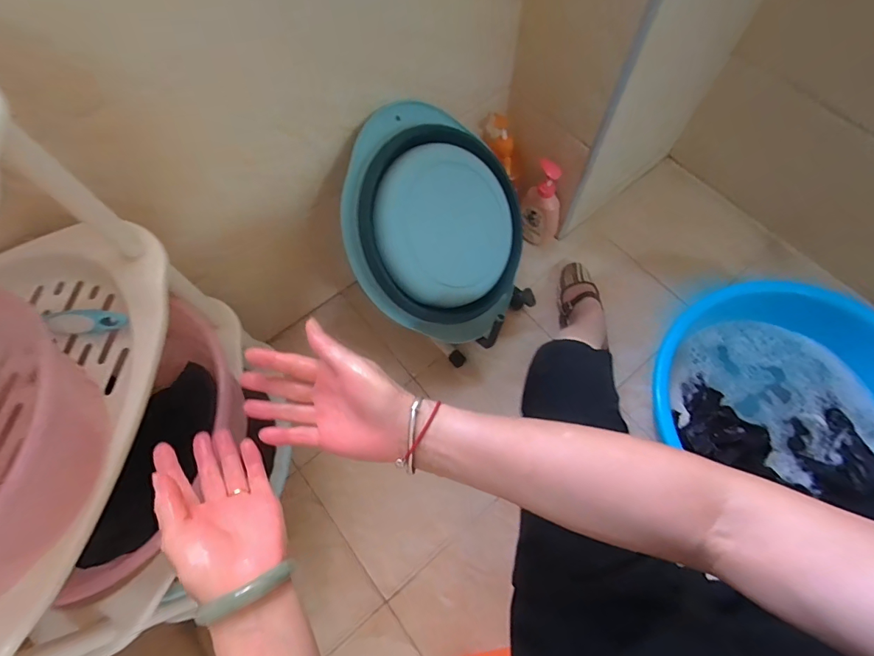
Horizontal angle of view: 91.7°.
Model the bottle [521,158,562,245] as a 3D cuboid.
[{"bbox_3d":[0.241,-0.273,0.953,0.089,0.220,0.055,16,69,9],"label":"bottle"}]

